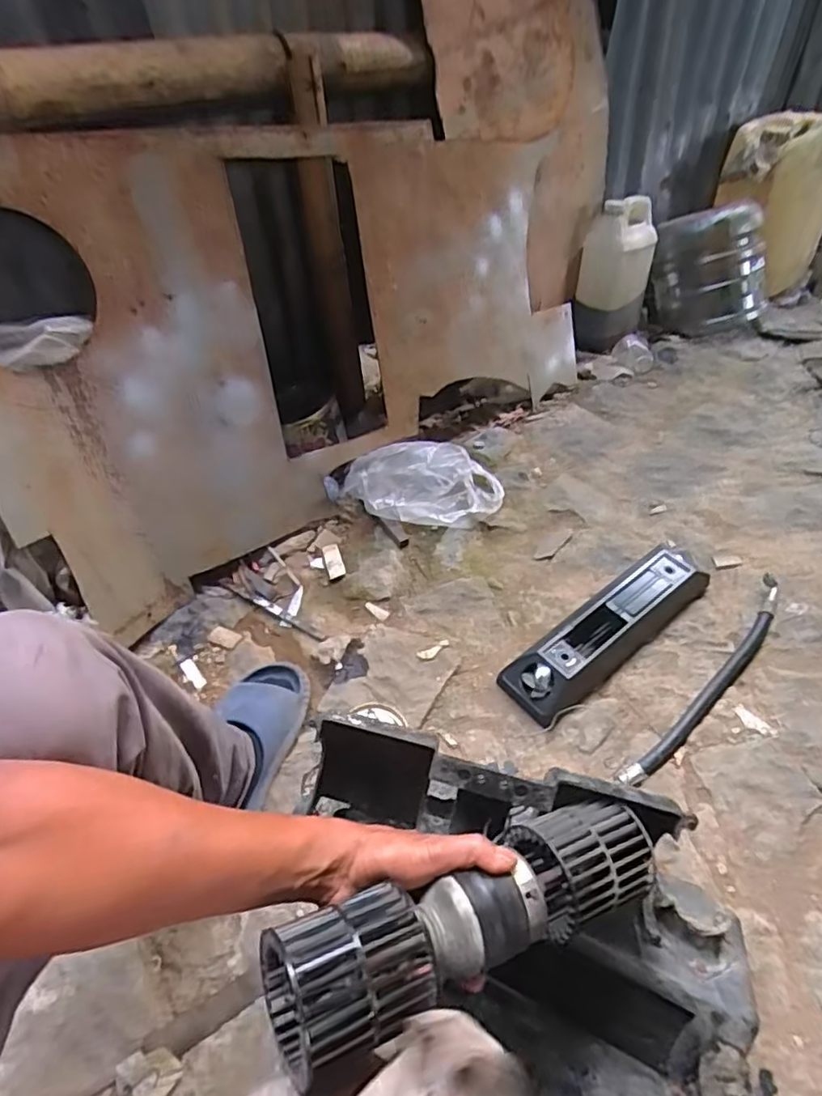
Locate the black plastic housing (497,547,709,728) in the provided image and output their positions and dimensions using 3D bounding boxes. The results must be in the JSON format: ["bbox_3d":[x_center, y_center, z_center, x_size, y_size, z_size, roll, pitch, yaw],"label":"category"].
[{"bbox_3d":[0.307,0.121,0.942,0.375,0.064,0.106,-30,54,-22],"label":"black plastic housing"}]

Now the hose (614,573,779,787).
[{"bbox_3d":[0.442,0.190,0.899,0.048,0.029,0.442,35,59,29],"label":"hose"}]

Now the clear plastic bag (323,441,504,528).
[{"bbox_3d":[0.009,-0.116,1.126,0.322,0.117,0.140,-7,49,-3],"label":"clear plastic bag"}]

